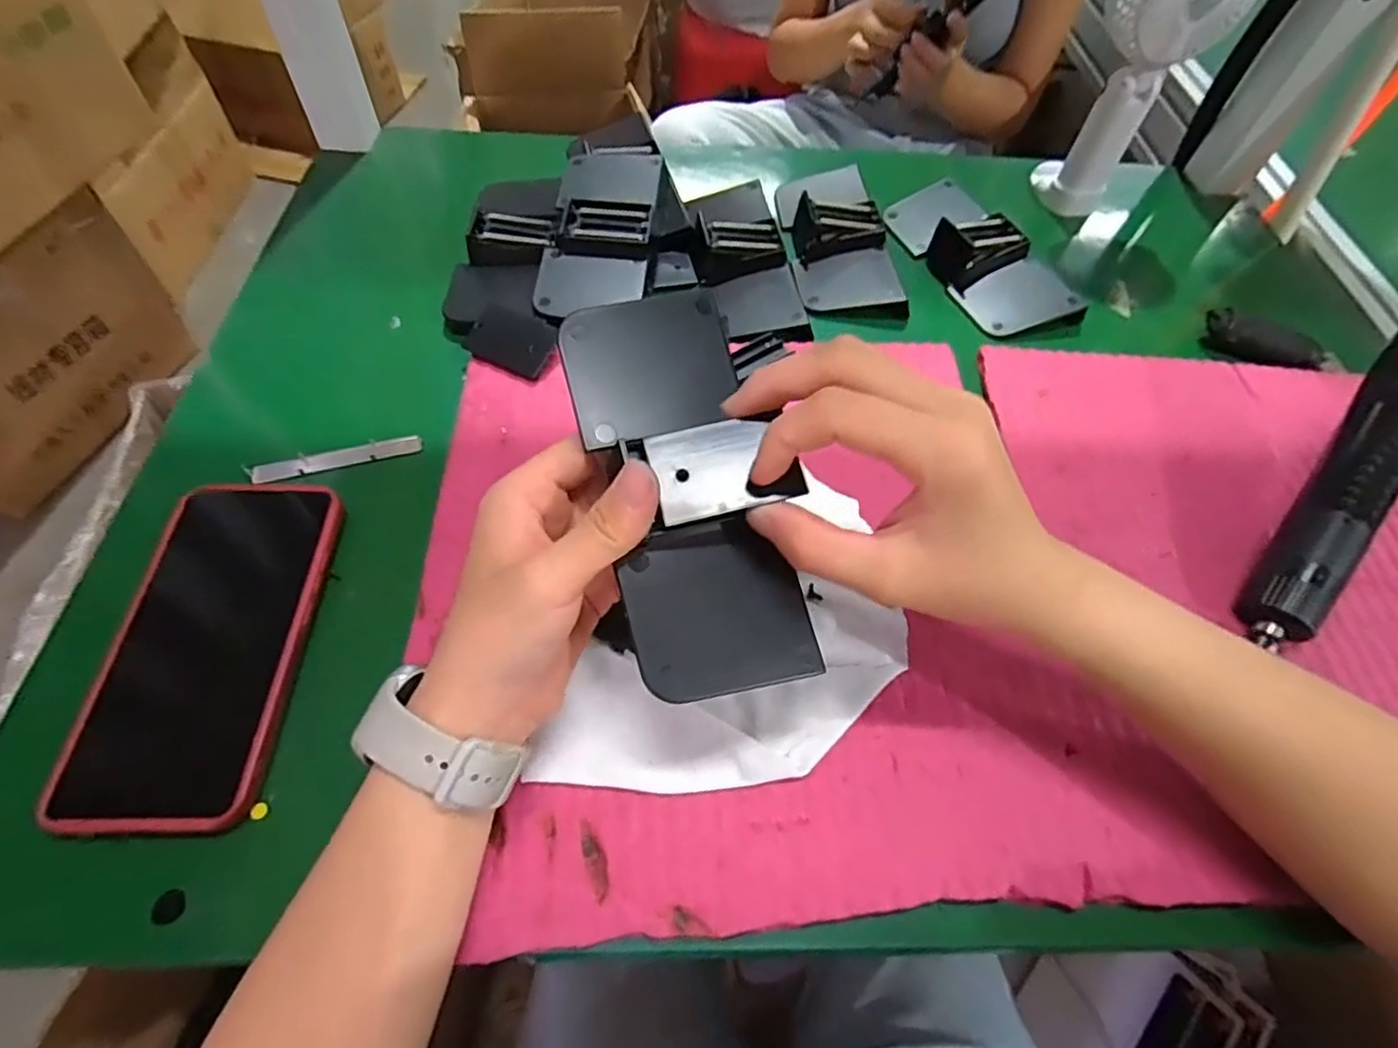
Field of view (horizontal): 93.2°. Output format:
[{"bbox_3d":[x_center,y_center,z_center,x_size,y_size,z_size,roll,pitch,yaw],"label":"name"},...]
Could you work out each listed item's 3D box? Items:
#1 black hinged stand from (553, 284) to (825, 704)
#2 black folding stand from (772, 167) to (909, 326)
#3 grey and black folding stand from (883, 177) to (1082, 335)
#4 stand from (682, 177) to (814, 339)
[{"bbox_3d":[-0.004,-0.017,0.256,0.070,0.024,0.163,-14,79,-10],"label":"black hinged stand"},{"bbox_3d":[0.105,-0.218,0.494,0.074,0.026,0.151,0,58,-4],"label":"black folding stand"},{"bbox_3d":[0.210,-0.210,0.496,0.072,0.024,0.160,-21,61,-16],"label":"grey and black folding stand"},{"bbox_3d":[0.031,-0.192,0.474,0.066,0.028,0.149,-10,59,-10],"label":"stand"}]

